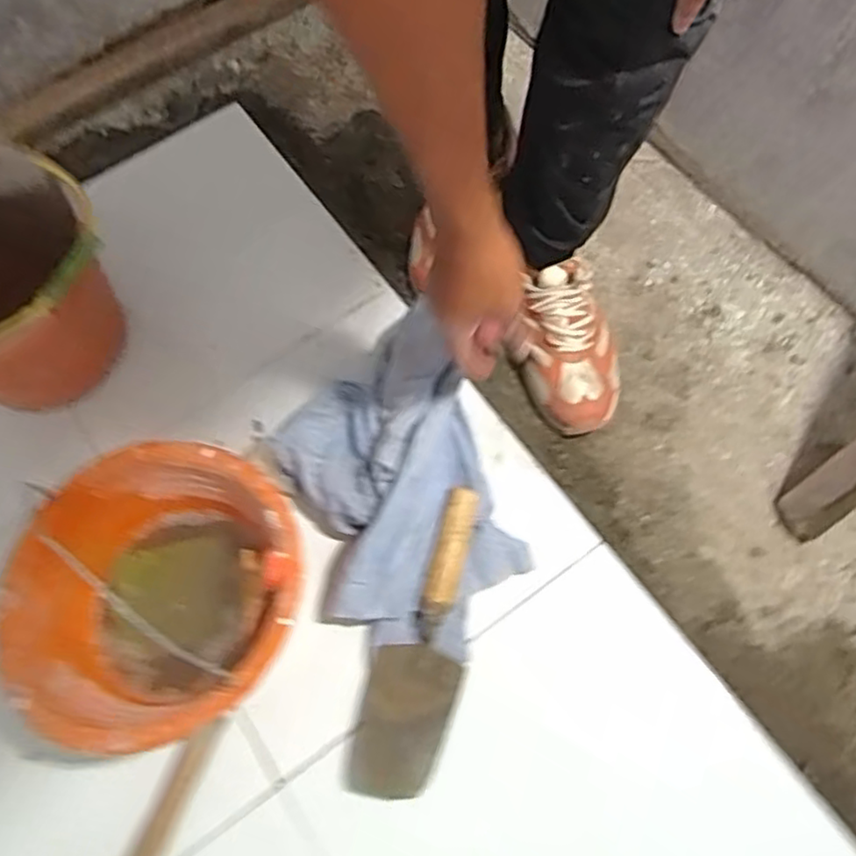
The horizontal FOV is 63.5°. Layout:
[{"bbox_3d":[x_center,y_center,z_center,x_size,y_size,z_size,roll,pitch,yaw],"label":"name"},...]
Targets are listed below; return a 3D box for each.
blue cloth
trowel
[{"bbox_3d":[-0.031,0.042,0.705,0.215,0.136,0.329,-23,67,-7],"label":"blue cloth"},{"bbox_3d":[-0.001,0.202,0.681,0.090,0.047,0.299,16,69,9],"label":"trowel"}]

